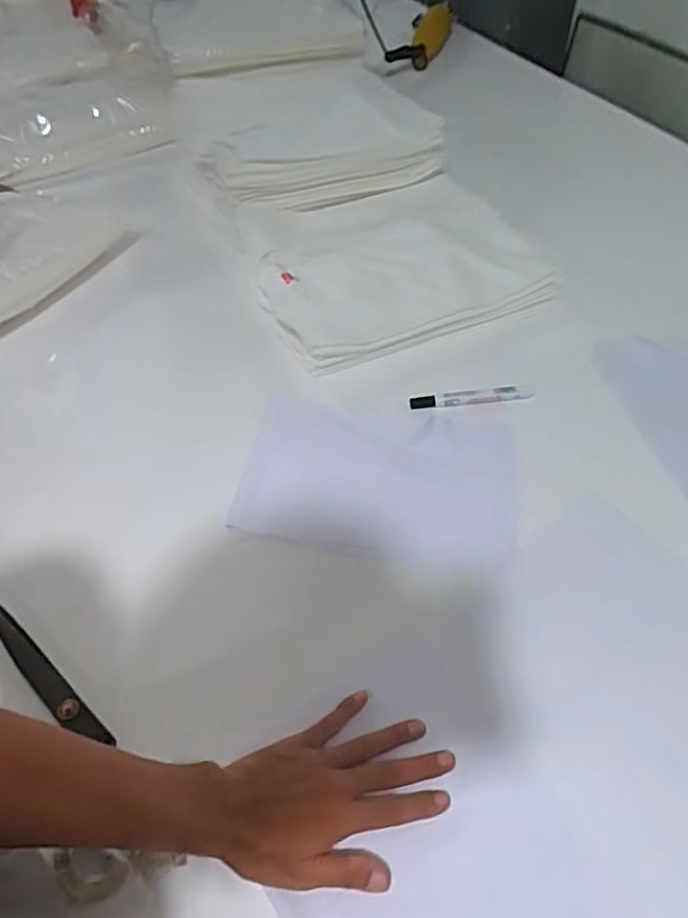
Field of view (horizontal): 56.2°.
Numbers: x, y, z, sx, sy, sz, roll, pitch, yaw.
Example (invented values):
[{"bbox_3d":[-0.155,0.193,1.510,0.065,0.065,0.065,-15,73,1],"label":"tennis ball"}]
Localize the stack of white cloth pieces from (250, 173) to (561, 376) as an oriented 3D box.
[{"bbox_3d":[0.067,-0.262,0.869,0.349,0.050,0.277,-18,53,-10],"label":"stack of white cloth pieces"}]

